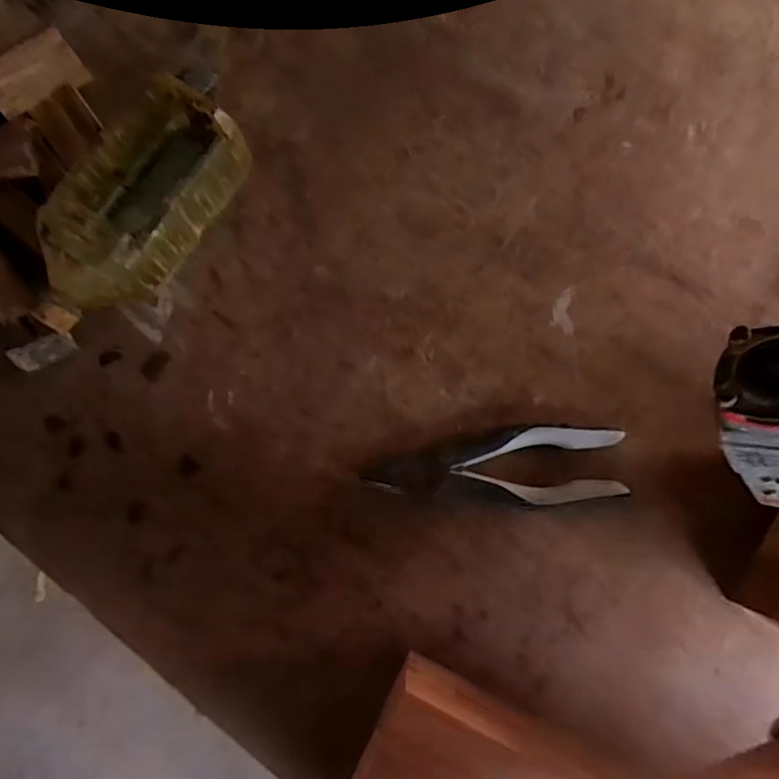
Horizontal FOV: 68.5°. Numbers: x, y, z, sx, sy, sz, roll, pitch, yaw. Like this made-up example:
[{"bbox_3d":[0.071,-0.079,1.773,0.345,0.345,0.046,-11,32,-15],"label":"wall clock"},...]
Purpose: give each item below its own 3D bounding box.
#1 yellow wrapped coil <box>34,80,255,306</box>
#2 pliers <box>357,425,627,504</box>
[{"bbox_3d":[-0.199,-0.148,0.455,0.101,0.085,0.189,32,85,8],"label":"yellow wrapped coil"},{"bbox_3d":[0.080,0.057,0.439,0.194,0.019,0.057,2,82,4],"label":"pliers"}]

